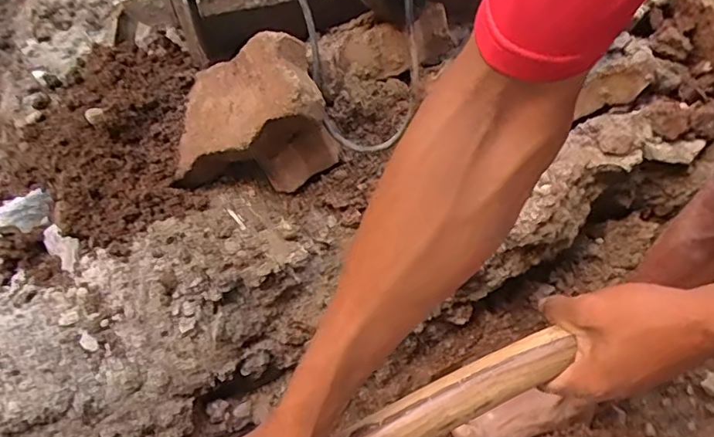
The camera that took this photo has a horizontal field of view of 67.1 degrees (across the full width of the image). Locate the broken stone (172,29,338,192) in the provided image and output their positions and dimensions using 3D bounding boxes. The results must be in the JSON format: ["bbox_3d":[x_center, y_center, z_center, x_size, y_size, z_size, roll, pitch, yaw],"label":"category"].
[{"bbox_3d":[-0.130,-0.121,0.654,0.195,0.159,0.106,-6,48,0],"label":"broken stone"}]

